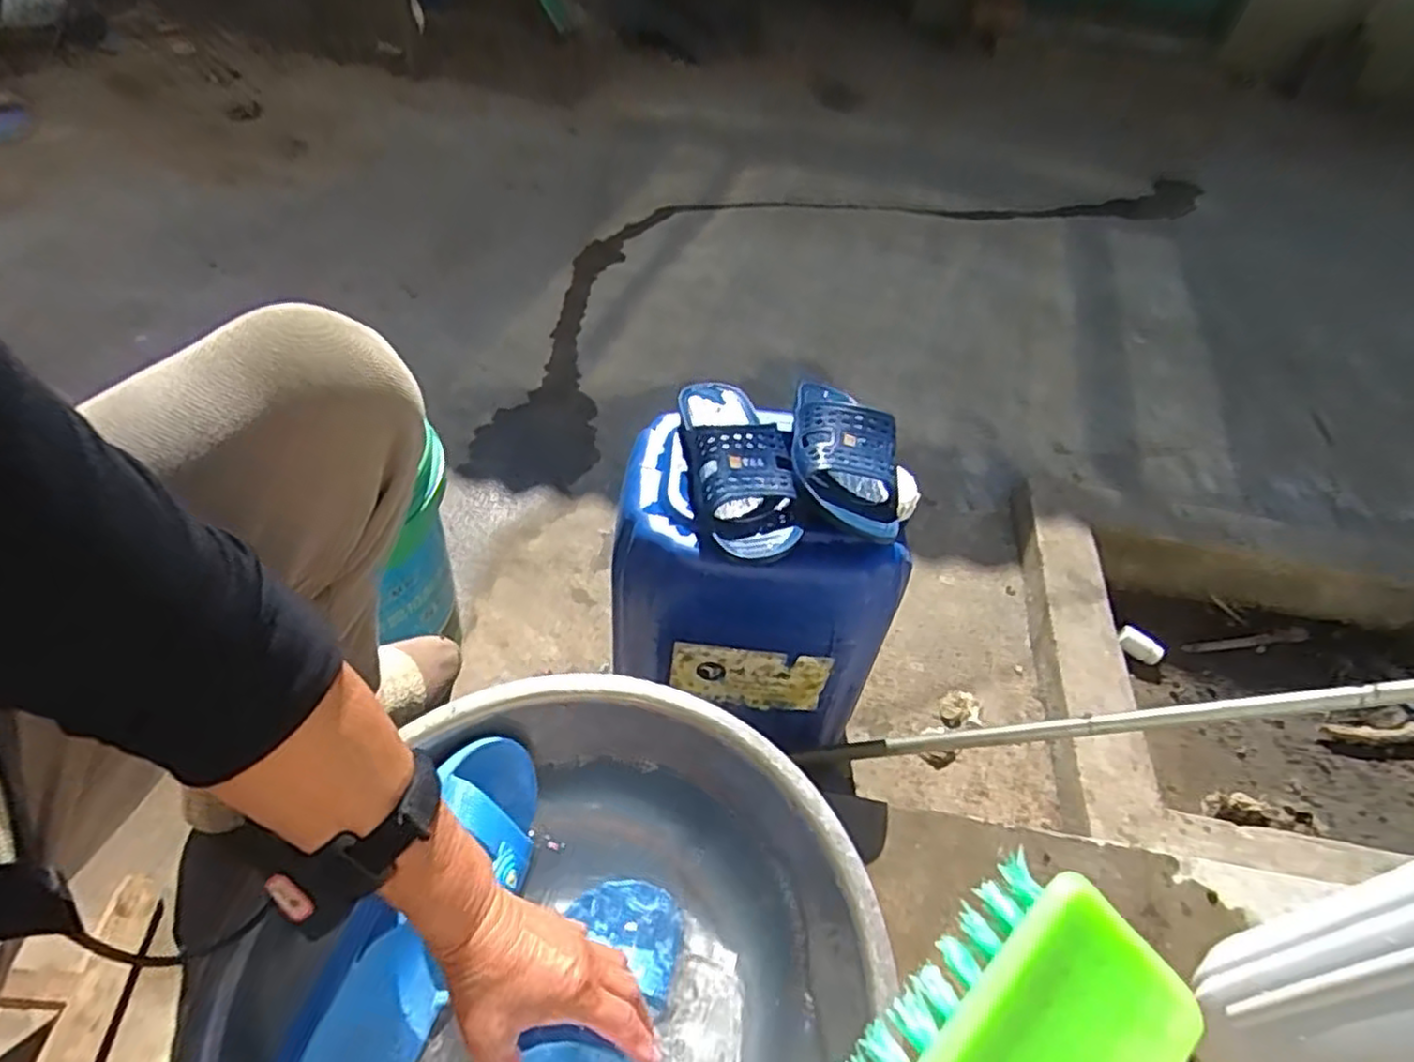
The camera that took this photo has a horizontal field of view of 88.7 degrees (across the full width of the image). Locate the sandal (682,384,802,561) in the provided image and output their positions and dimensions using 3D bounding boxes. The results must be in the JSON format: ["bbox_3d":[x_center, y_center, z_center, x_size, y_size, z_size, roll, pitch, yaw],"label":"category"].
[{"bbox_3d":[0.028,-0.079,0.719,0.098,0.073,0.246,-3,50,-9],"label":"sandal"}]

